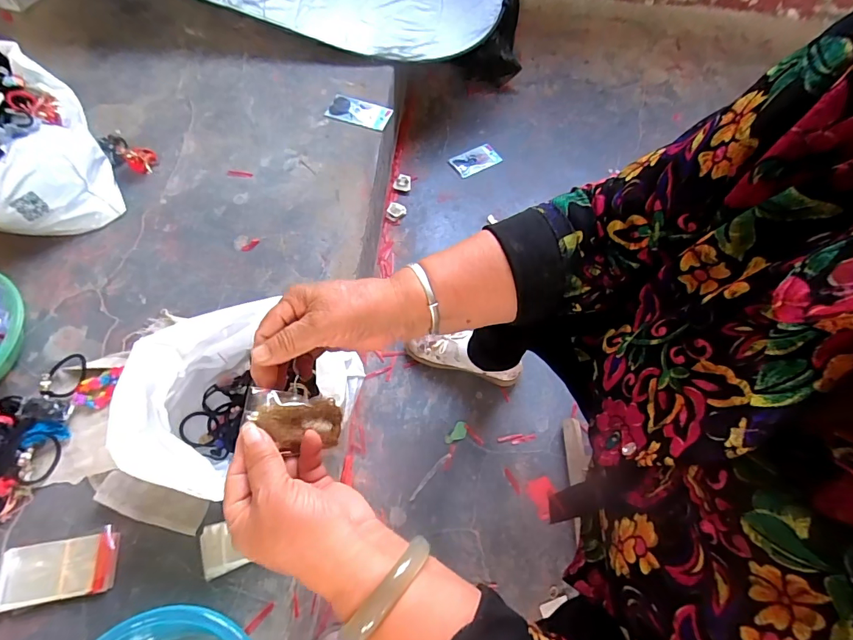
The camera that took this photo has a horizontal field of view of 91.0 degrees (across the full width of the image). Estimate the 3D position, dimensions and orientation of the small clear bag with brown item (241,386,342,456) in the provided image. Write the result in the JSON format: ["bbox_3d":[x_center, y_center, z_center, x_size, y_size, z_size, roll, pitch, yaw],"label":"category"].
[{"bbox_3d":[-0.099,0.076,0.313,0.071,0.011,0.043,14,70,-26],"label":"small clear bag with brown item"}]

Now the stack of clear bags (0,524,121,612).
[{"bbox_3d":[-0.445,0.302,0.510,0.132,0.023,0.068,-9,64,-9],"label":"stack of clear bags"}]

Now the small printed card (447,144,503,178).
[{"bbox_3d":[0.136,-0.438,1.144,0.130,0.006,0.077,-26,67,-16],"label":"small printed card"}]

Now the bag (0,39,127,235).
[{"bbox_3d":[-0.710,-0.319,0.715,0.216,0.198,0.338,-32,69,-18],"label":"bag"}]

